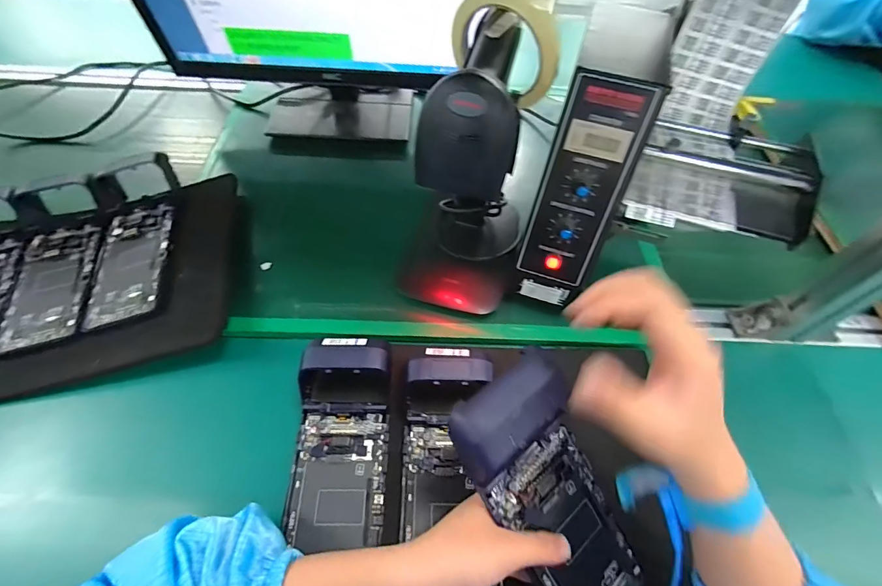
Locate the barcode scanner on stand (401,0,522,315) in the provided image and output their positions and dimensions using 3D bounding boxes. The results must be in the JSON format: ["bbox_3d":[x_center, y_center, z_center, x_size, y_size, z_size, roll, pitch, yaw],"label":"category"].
[{"bbox_3d":[0.025,-0.090,0.376,0.121,0.249,0.122,6,56,2],"label":"barcode scanner on stand"}]

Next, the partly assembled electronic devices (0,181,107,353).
[{"bbox_3d":[-0.423,-0.044,0.436,0.092,0.030,0.216,-17,59,-14],"label":"partly assembled electronic devices"}]

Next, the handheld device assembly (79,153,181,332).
[{"bbox_3d":[-0.340,-0.064,0.439,0.083,0.042,0.213,-12,58,-11],"label":"handheld device assembly"}]

